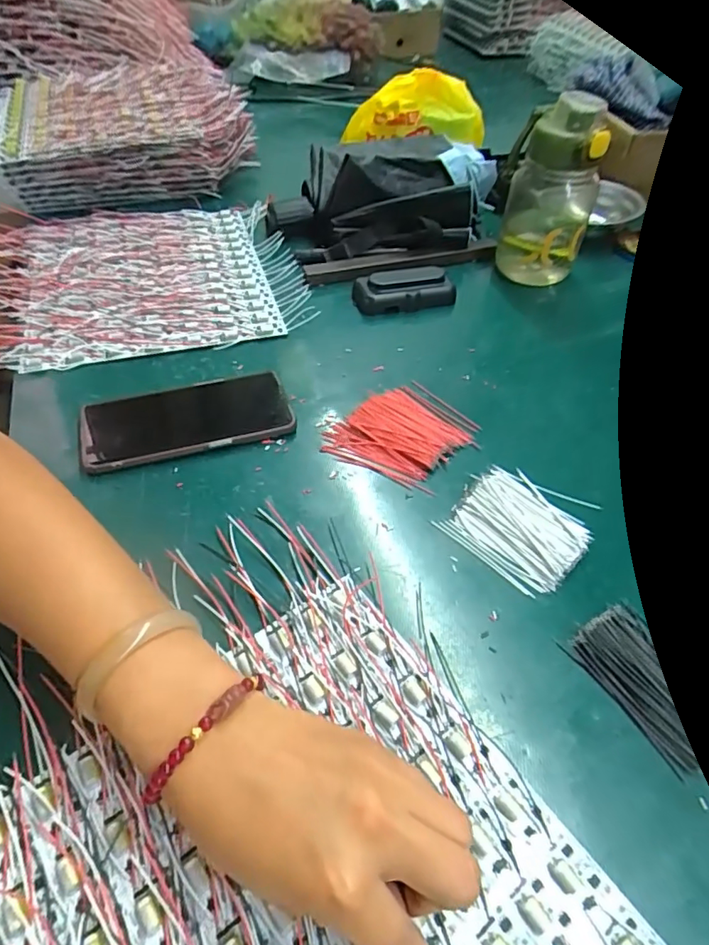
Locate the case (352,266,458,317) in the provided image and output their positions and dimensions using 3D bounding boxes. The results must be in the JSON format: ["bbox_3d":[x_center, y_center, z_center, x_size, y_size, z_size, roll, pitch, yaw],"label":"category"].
[{"bbox_3d":[0.054,-0.193,0.563,0.104,0.035,0.041,-3,50,-7],"label":"case"}]

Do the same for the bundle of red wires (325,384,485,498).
[{"bbox_3d":[0.040,-0.034,0.436,0.096,0.010,0.107,34,56,22],"label":"bundle of red wires"}]

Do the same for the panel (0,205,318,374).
[{"bbox_3d":[-0.246,-0.218,0.577,0.345,0.019,0.294,-13,52,-14],"label":"panel"}]

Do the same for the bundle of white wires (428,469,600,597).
[{"bbox_3d":[0.122,0.034,0.379,0.088,0.010,0.093,36,57,23],"label":"bundle of white wires"}]

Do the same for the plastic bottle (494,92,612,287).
[{"bbox_3d":[0.207,-0.288,0.551,0.088,0.171,0.094,14,50,9],"label":"plastic bottle"}]

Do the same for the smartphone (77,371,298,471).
[{"bbox_3d":[-0.138,-0.047,0.435,0.162,0.014,0.079,-12,52,-14],"label":"smartphone"}]

